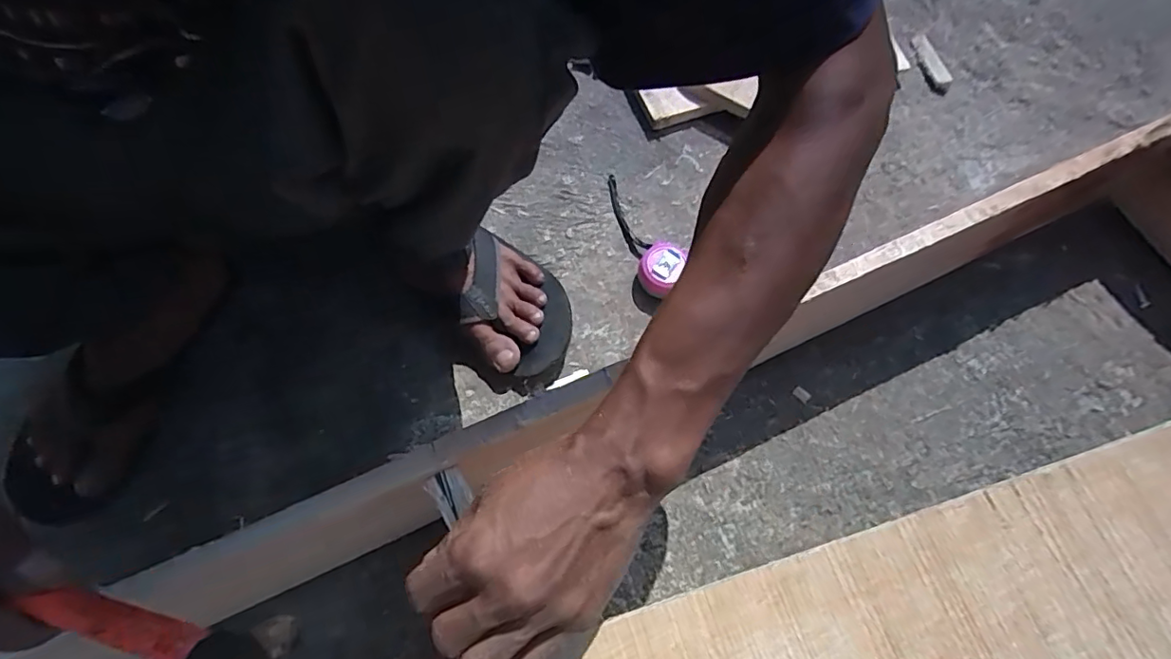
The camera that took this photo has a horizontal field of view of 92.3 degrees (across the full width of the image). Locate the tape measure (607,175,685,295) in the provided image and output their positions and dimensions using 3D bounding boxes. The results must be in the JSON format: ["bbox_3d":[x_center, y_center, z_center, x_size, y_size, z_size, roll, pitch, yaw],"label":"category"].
[{"bbox_3d":[0.062,-0.111,0.649,0.052,0.029,0.176,-18,54,-11],"label":"tape measure"}]

